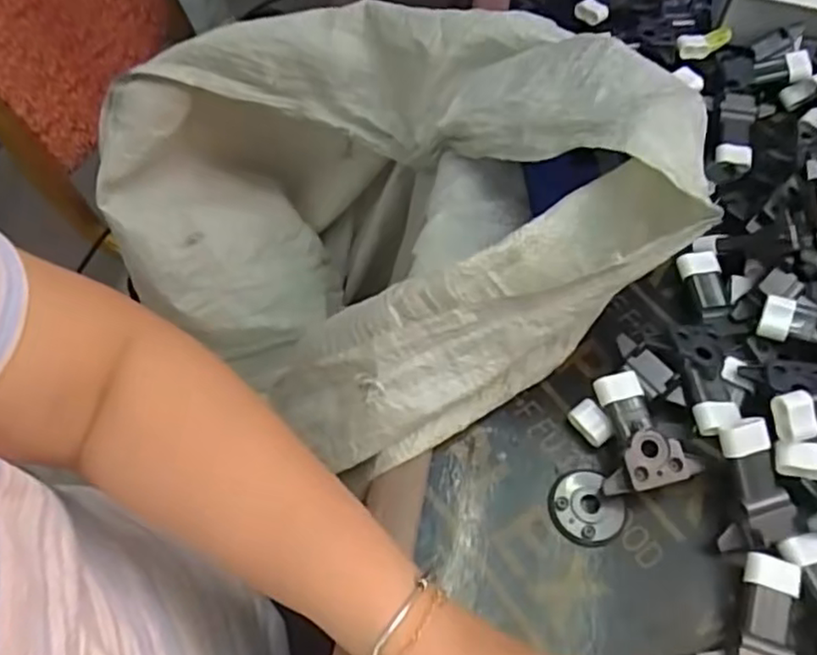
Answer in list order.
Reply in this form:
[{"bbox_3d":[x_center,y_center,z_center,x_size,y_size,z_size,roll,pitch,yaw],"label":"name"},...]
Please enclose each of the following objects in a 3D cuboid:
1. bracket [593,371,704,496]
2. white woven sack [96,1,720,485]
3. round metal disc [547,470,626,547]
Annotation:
[{"bbox_3d":[0.133,0.060,0.377,0.051,0.023,0.065,-1,60,2],"label":"bracket"},{"bbox_3d":[-0.039,-0.095,0.544,0.304,0.320,0.453,-38,65,-18],"label":"white woven sack"},{"bbox_3d":[0.099,0.100,0.372,0.042,0.004,0.041,-1,60,2],"label":"round metal disc"}]

